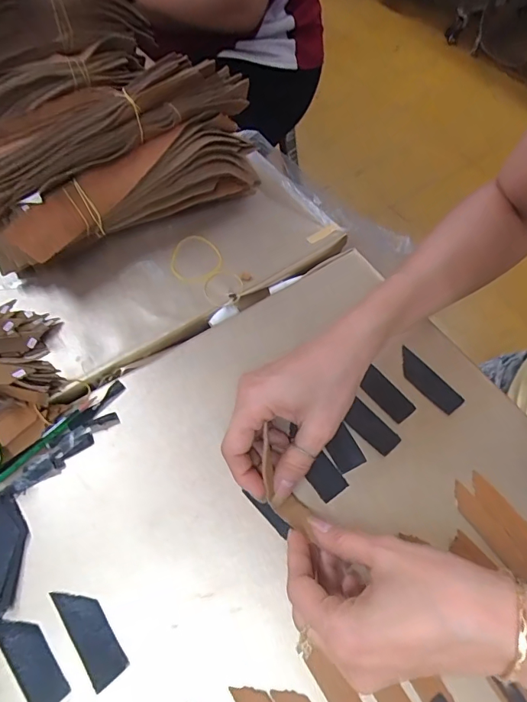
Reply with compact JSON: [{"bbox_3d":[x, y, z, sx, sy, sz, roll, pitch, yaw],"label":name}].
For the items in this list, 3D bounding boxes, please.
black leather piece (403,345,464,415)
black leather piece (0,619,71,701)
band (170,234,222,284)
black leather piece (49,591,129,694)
[{"bbox_3d":[0.136,0.024,0.365,0.023,0.004,0.062,-35,64,-18],"label":"black leather piece"},{"bbox_3d":[-0.144,0.189,0.272,0.023,0.004,0.062,-37,65,-19],"label":"black leather piece"},{"bbox_3d":[-0.069,-0.093,0.439,0.050,0.005,0.060,-30,63,-10],"label":"band"},{"bbox_3d":[-0.110,0.177,0.278,0.022,0.004,0.063,-34,64,-18],"label":"black leather piece"}]

